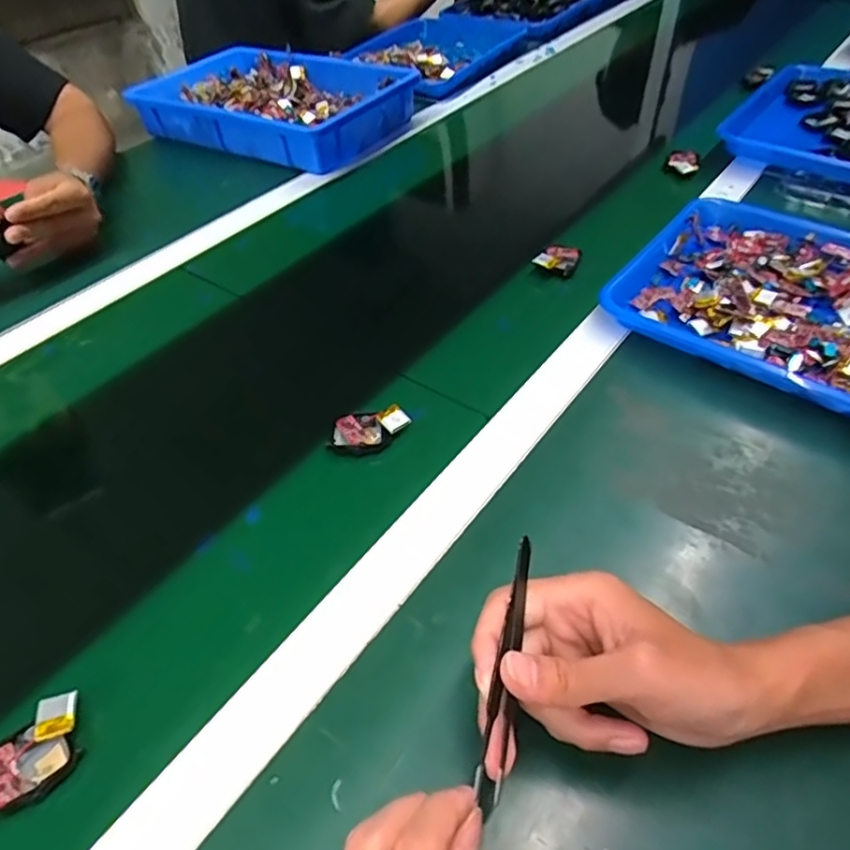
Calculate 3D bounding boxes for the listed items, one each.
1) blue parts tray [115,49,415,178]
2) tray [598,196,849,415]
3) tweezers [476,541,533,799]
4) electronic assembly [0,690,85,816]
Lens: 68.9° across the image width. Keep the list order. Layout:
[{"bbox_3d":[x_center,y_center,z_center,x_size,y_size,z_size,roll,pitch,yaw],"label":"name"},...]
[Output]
[{"bbox_3d":[-0.224,-0.476,0.917,0.372,0.057,0.247,20,51,22],"label":"blue parts tray"},{"bbox_3d":[0.354,-0.101,0.548,0.340,0.037,0.253,28,54,28],"label":"tray"},{"bbox_3d":[0.040,0.108,0.289,0.010,0.011,0.115,9,59,13],"label":"tweezers"},{"bbox_3d":[-0.205,0.172,0.325,0.038,0.012,0.055,32,56,30],"label":"electronic assembly"}]

